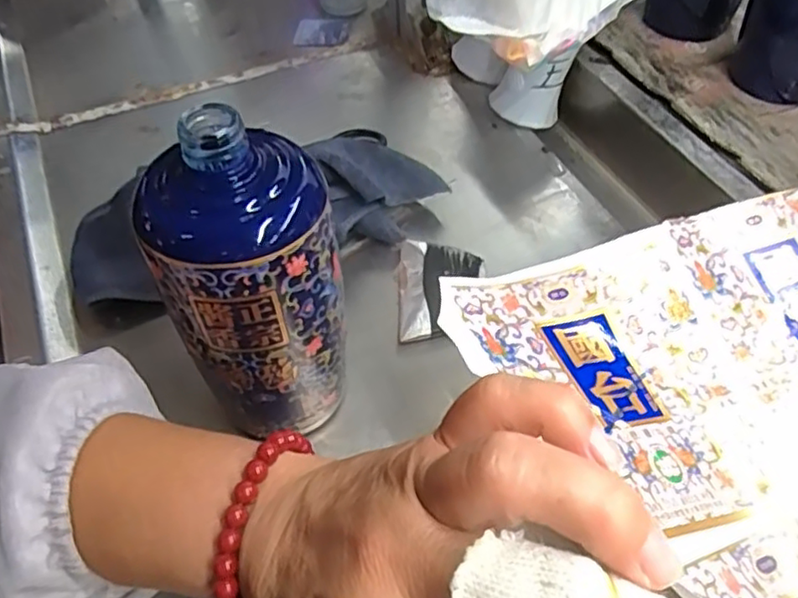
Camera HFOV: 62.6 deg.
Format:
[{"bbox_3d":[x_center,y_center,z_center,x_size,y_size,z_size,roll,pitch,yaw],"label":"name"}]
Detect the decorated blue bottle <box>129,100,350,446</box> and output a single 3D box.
[{"bbox_3d":[-0.067,-0.009,0.309,0.077,0.160,0.074,-14,54,-8],"label":"decorated blue bottle"}]

